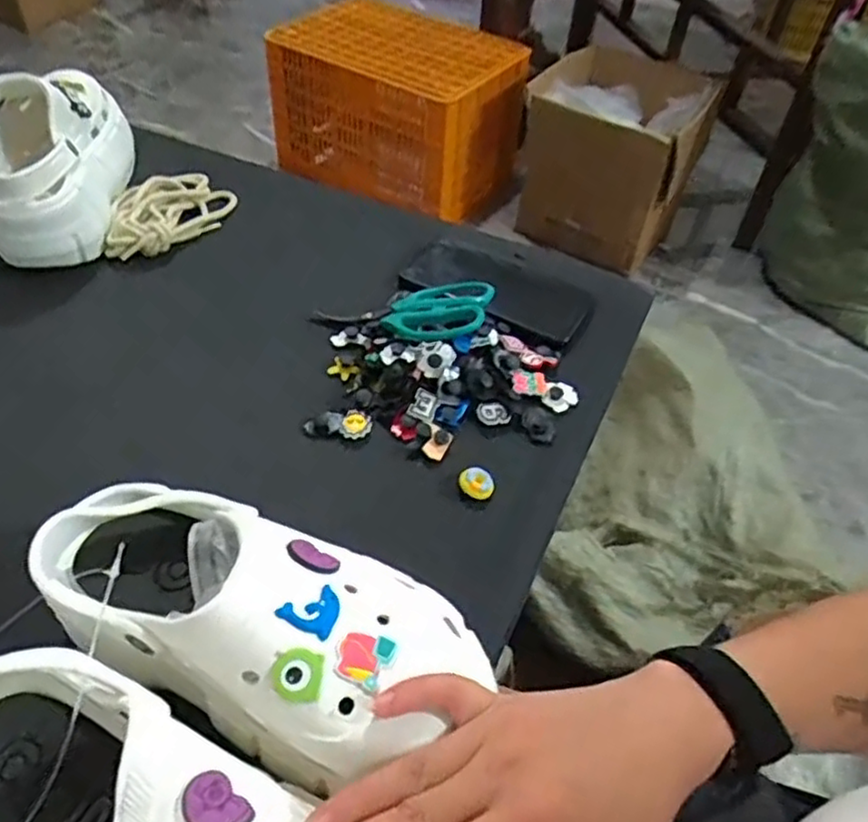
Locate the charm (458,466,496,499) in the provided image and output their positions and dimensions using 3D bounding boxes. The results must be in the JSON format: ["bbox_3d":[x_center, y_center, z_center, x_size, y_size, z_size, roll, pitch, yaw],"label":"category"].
[{"bbox_3d":[0.030,0.049,0.470,0.025,0.011,0.021,6,48,1],"label":"charm"}]

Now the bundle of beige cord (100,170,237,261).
[{"bbox_3d":[-0.249,-0.189,0.650,0.108,0.025,0.123,-6,48,-9],"label":"bundle of beige cord"}]

